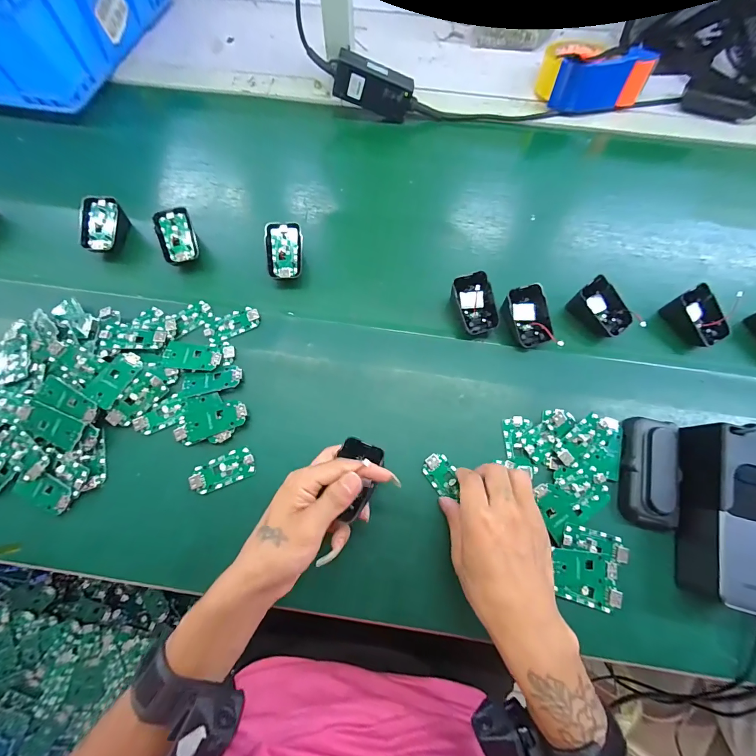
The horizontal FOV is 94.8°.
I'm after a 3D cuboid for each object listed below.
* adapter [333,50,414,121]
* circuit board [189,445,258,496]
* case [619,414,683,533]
[{"bbox_3d":[-0.006,-0.429,0.515,0.112,0.050,0.026,13,69,-15],"label":"adapter"},{"bbox_3d":[-0.159,0.095,0.356,0.064,0.006,0.031,-22,71,-9],"label":"circuit board"},{"bbox_3d":[0.275,0.092,0.347,0.046,0.023,0.106,14,70,5],"label":"case"}]

